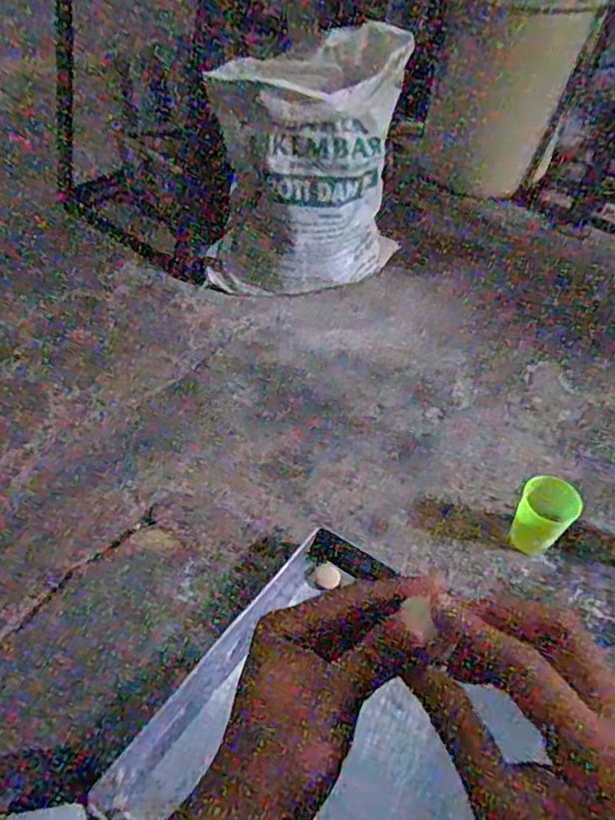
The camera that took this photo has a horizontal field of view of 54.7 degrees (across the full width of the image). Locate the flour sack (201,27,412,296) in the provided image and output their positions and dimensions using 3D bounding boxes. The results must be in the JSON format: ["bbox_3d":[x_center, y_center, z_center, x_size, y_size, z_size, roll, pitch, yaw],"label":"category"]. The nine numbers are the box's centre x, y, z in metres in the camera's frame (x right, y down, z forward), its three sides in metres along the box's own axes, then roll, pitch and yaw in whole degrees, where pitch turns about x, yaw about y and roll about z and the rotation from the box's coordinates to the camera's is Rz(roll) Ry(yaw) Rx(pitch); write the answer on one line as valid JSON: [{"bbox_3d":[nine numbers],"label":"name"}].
[{"bbox_3d":[0.007,-0.474,1.170,0.389,0.437,0.264,3,47,-8],"label":"flour sack"}]

